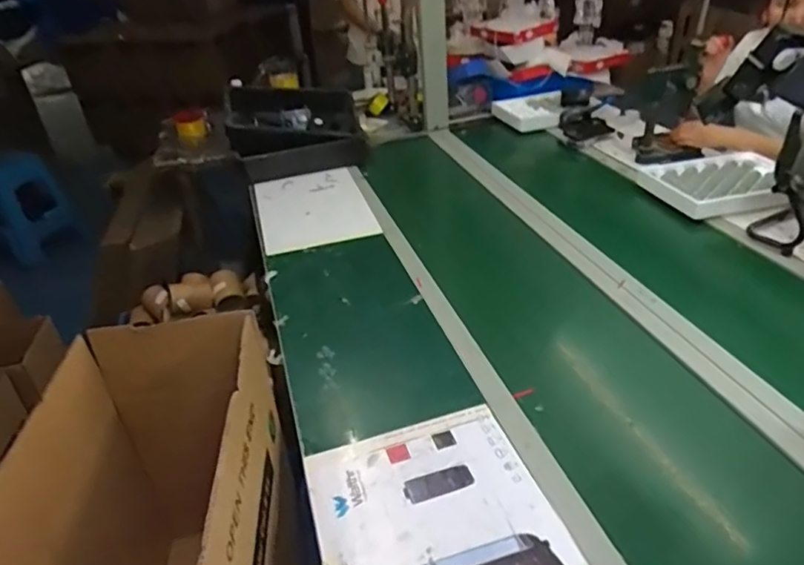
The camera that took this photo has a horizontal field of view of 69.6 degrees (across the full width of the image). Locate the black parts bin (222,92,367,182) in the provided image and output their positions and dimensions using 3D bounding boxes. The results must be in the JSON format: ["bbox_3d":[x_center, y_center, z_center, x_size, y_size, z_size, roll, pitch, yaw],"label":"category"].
[{"bbox_3d":[-0.339,-0.479,1.859,0.410,0.215,0.312,-11,34,-10],"label":"black parts bin"}]

